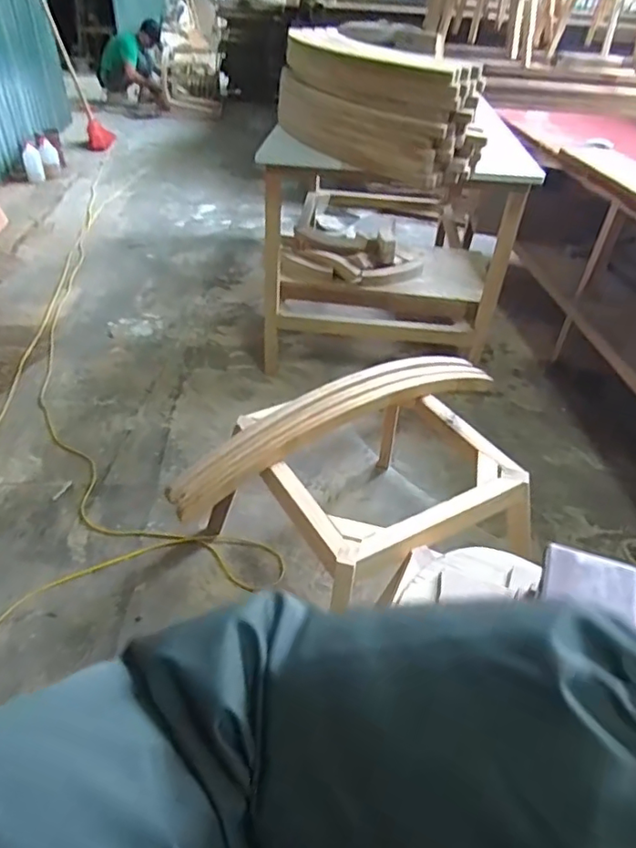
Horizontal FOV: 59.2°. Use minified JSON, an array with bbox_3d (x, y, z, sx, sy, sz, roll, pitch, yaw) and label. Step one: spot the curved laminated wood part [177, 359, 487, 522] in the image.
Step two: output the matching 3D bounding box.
[{"bbox_3d":[0.071,-0.037,1.256,0.873,0.100,0.119,-25,47,-29],"label":"curved laminated wood part"}]

